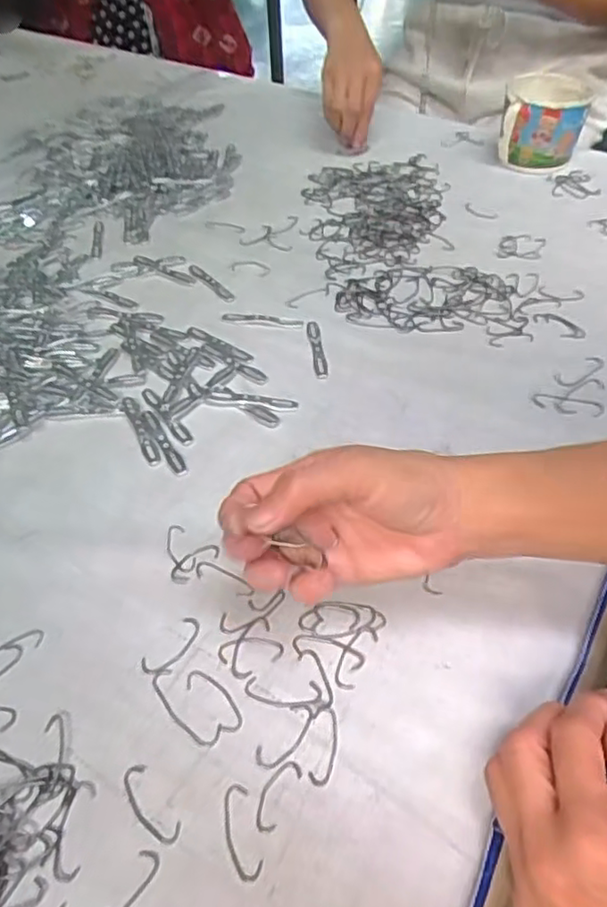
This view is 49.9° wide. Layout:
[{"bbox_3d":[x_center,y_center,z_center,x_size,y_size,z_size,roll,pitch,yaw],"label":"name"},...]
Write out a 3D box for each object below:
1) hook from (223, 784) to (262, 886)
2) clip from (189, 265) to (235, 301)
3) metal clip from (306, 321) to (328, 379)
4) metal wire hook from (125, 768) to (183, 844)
[{"bbox_3d":[-0.029,0.172,0.297,0.014,0.004,0.040,-13,49,-9],"label":"hook"},{"bbox_3d":[-0.084,-0.155,0.592,0.013,0.004,0.065,-31,54,-24],"label":"clip"},{"bbox_3d":[0.011,-0.086,0.527,0.010,0.007,0.069,-6,48,-3],"label":"metal clip"},{"bbox_3d":[-0.072,0.165,0.307,0.014,0.004,0.041,-32,54,-24],"label":"metal wire hook"}]

